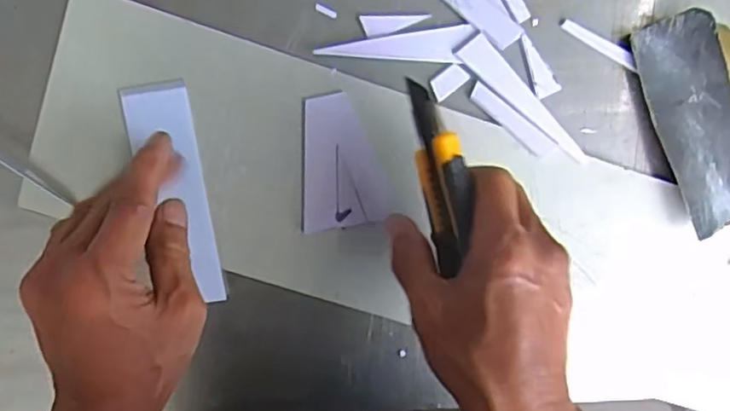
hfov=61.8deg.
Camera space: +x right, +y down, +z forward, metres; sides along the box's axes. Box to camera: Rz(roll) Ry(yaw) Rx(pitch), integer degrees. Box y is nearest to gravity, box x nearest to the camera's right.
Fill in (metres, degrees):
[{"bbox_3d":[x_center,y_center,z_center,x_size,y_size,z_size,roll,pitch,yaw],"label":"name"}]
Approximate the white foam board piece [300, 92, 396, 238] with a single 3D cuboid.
[{"bbox_3d":[-0.014,-0.027,0.375,0.056,0.004,0.080,-9,99,-2],"label":"white foam board piece"}]

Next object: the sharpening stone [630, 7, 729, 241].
[{"bbox_3d":[0.210,-0.050,0.384,0.053,0.016,0.138,-24,100,0],"label":"sharpening stone"}]

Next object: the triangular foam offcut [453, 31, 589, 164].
[{"bbox_3d":[0.098,-0.063,0.377,0.020,0.004,0.104,-44,99,4],"label":"triangular foam offcut"}]

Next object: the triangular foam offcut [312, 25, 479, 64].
[{"bbox_3d":[0.019,-0.097,0.367,0.093,0.004,0.021,-1,99,-3],"label":"triangular foam offcut"}]

